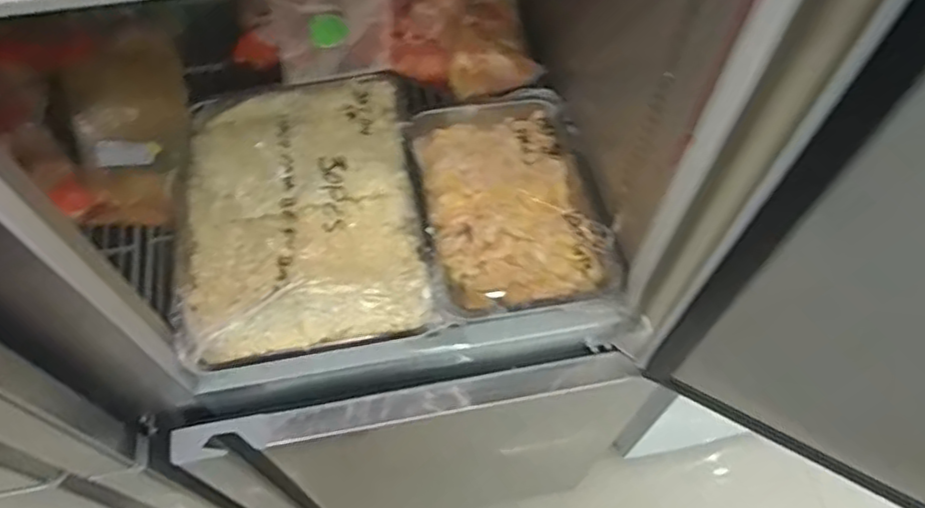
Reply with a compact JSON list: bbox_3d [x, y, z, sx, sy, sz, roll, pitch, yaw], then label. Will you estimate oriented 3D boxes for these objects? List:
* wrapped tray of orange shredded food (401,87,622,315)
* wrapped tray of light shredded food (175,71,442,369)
[{"bbox_3d":[0.057,-0.070,0.806,0.207,0.044,0.301,-11,60,-4],"label":"wrapped tray of orange shredded food"},{"bbox_3d":[-0.188,-0.055,0.776,0.268,0.062,0.348,-11,60,-4],"label":"wrapped tray of light shredded food"}]

